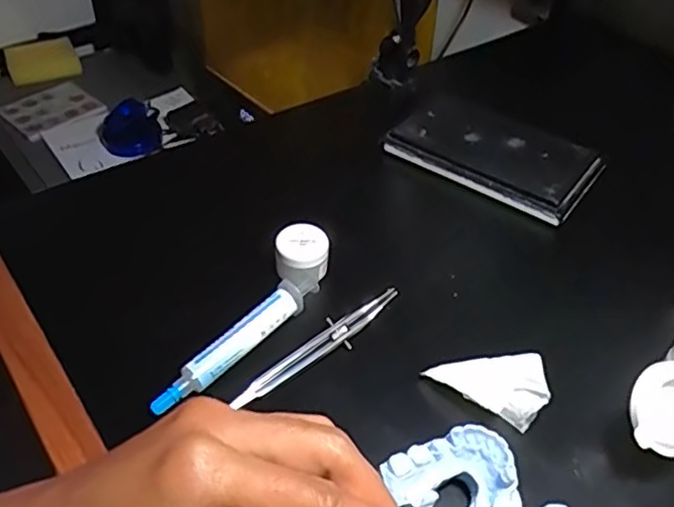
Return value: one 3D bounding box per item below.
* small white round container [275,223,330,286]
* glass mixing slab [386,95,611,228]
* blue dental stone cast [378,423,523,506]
[{"bbox_3d":[-0.021,0.000,0.398,0.032,0.022,0.030,-1,45,1],"label":"small white round container"},{"bbox_3d":[0.125,-0.080,0.500,0.146,0.023,0.086,30,50,25],"label":"glass mixing slab"},{"bbox_3d":[0.060,0.109,0.295,0.066,0.028,0.049,28,52,27],"label":"blue dental stone cast"}]

